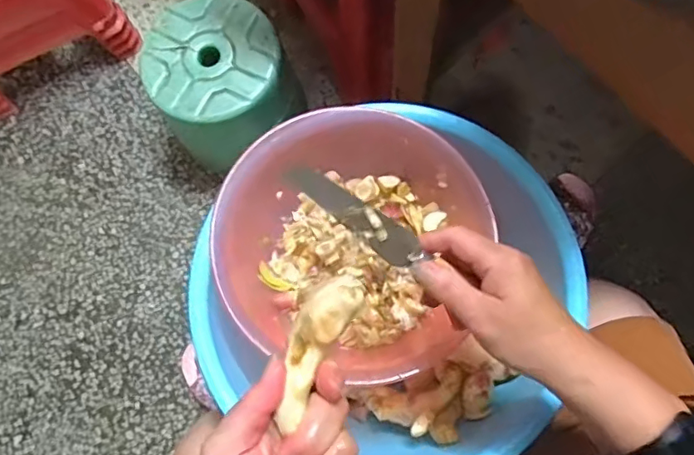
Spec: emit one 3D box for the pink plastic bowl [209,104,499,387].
[{"bbox_3d":[0.004,-0.001,0.525,0.220,0.089,0.233,0,76,1],"label":"pink plastic bowl"}]

